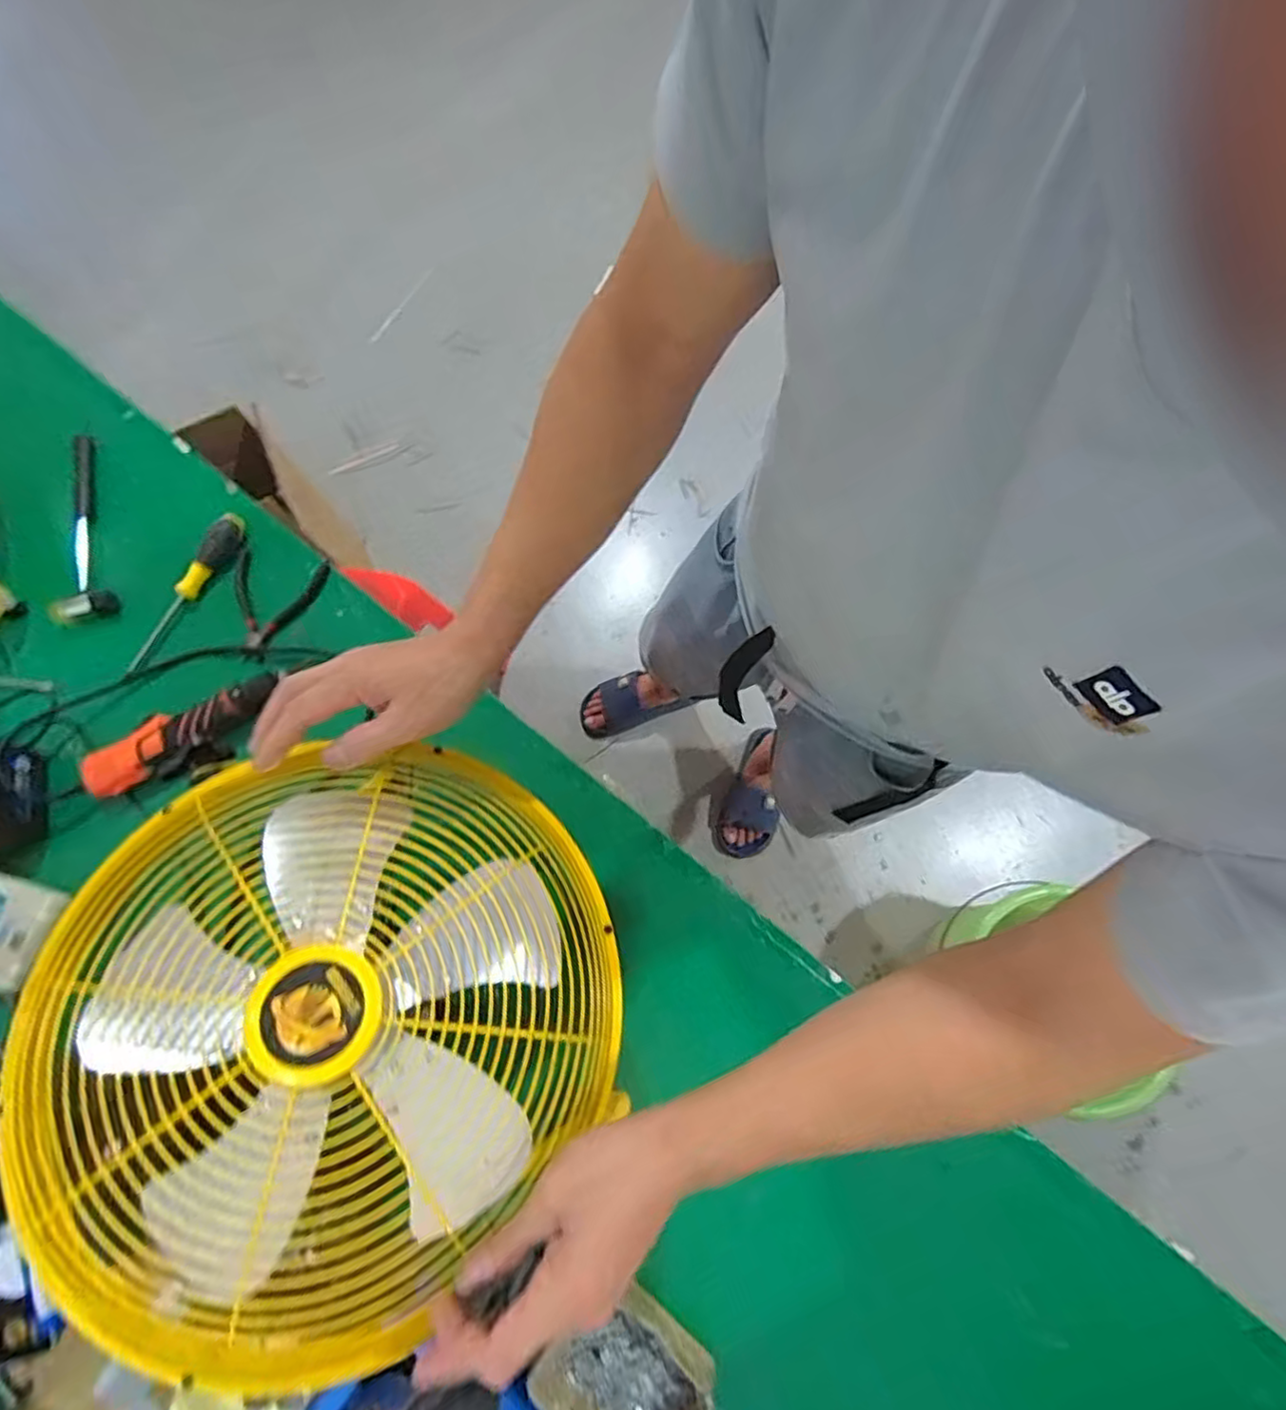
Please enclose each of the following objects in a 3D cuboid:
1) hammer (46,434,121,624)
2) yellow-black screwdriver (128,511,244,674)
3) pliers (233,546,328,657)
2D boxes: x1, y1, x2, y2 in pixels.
[{"bbox_3d":[-0.718,-0.223,0.833,0.069,0.028,0.260,-18,75,-3],"label":"hammer"},{"bbox_3d":[-0.555,-0.139,0.800,0.042,0.028,0.219,28,78,9],"label":"yellow-black screwdriver"},{"bbox_3d":[-0.454,-0.122,0.798,0.106,0.020,0.134,10,76,5],"label":"pliers"}]

